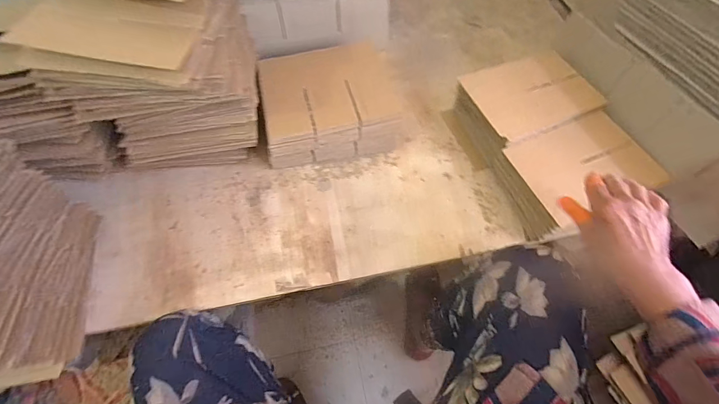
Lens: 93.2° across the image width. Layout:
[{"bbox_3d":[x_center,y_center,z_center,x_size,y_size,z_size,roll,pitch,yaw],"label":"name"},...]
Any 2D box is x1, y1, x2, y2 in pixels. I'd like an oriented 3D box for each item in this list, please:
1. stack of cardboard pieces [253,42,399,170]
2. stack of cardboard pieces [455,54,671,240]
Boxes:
[{"bbox_3d":[-0.050,-0.192,0.635,0.245,0.080,0.216,-12,65,-4],"label":"stack of cardboard pieces"},{"bbox_3d":[0.319,-0.104,0.581,0.216,0.084,0.294,-18,66,-7],"label":"stack of cardboard pieces"}]

